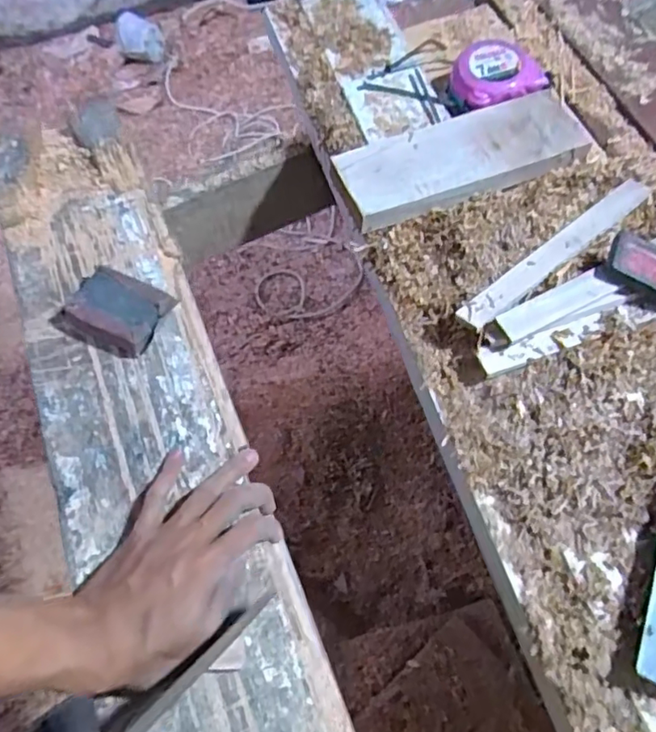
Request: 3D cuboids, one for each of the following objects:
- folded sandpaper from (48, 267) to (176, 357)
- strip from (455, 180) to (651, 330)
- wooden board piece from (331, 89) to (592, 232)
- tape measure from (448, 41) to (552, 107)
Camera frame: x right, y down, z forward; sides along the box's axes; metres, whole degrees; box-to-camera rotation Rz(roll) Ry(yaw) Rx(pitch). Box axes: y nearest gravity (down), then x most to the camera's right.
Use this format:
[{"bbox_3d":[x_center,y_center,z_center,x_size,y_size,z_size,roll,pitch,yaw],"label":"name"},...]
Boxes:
[{"bbox_3d":[-0.174,-0.045,0.461,0.083,0.024,0.062,24,67,14],"label":"folded sandpaper"},{"bbox_3d":[0.195,-0.097,0.474,0.223,0.006,0.026,-35,63,-18],"label":"strip"},{"bbox_3d":[0.123,-0.189,0.520,0.225,0.029,0.079,-21,64,-8],"label":"wooden board piece"},{"bbox_3d":[0.165,-0.286,0.570,0.080,0.037,0.079,-24,65,-9],"label":"tape measure"}]

